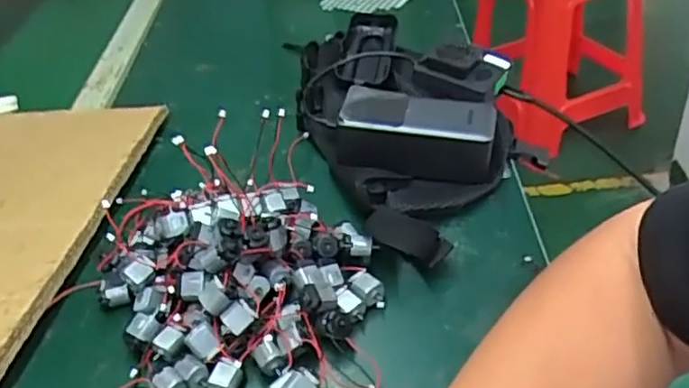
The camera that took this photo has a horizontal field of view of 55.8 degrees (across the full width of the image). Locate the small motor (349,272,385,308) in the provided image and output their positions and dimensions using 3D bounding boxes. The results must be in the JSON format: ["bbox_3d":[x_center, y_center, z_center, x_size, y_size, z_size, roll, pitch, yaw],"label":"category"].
[{"bbox_3d":[0.017,0.068,0.458,0.018,0.018,0.025,-27,45,-25],"label":"small motor"}]

